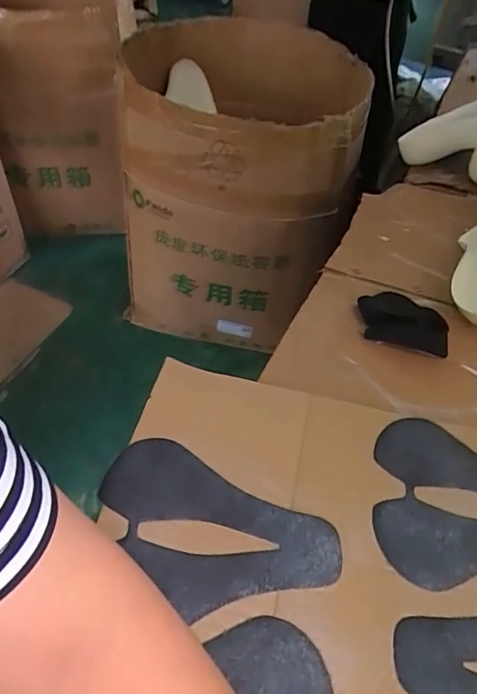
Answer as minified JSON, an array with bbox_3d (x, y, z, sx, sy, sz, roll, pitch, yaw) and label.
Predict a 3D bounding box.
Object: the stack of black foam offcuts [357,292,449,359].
[{"bbox_3d":[0.257,-0.046,0.783,0.134,0.011,0.122,15,49,8],"label":"stack of black foam offcuts"}]

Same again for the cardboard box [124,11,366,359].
[{"bbox_3d":[-0.008,-0.519,1.583,0.635,0.750,0.744,5,48,-1],"label":"cardboard box"}]

